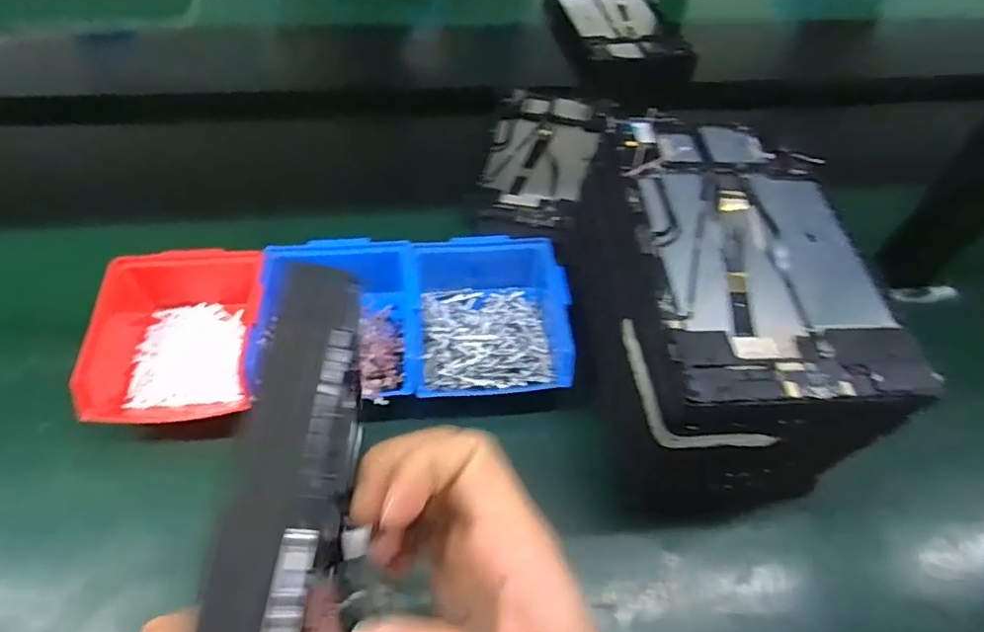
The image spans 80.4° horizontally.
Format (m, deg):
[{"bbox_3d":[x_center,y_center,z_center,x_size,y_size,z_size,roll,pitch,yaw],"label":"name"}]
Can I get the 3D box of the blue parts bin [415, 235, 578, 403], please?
[{"bbox_3d":[-0.003,-0.003,0.499,0.126,0.062,0.150,-2,53,-5],"label":"blue parts bin"}]

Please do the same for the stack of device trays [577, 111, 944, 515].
[{"bbox_3d":[0.159,-0.003,0.441,0.150,0.169,0.239,-2,53,-5],"label":"stack of device trays"}]

